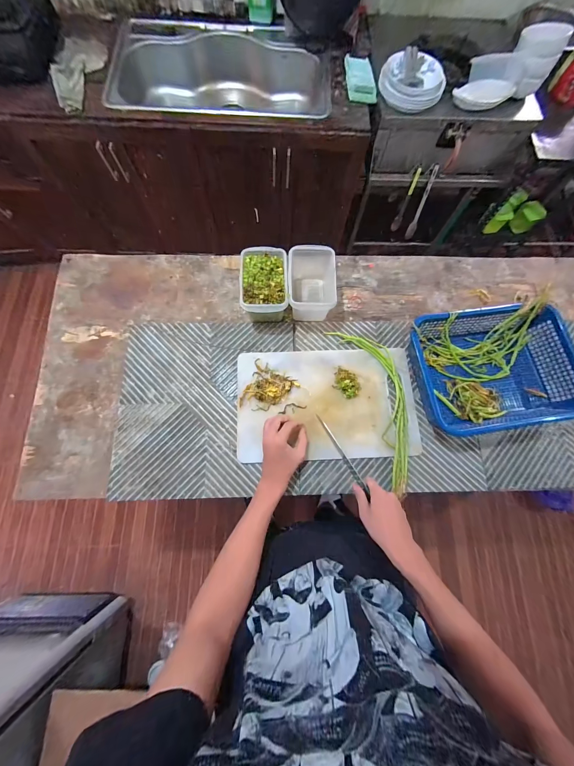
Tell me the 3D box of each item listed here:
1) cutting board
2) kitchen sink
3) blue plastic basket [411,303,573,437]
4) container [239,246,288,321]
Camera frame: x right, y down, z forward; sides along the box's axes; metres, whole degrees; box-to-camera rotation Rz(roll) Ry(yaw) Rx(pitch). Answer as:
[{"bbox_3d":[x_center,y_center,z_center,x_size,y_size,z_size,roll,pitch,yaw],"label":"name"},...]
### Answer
[{"bbox_3d":[0.089,0.043,0.628,0.393,0.015,0.244,-2,73,-1],"label":"cutting board"},{"bbox_3d":[-0.263,-1.212,1.183,0.841,0.252,0.502,3,75,-1],"label":"kitchen sink"},{"bbox_3d":[0.441,-0.031,0.615,0.324,0.096,0.242,-7,74,-3],"label":"blue plastic basket"},{"bbox_3d":[-0.052,-0.222,0.662,0.104,0.096,0.157,-2,73,-1],"label":"container"}]

